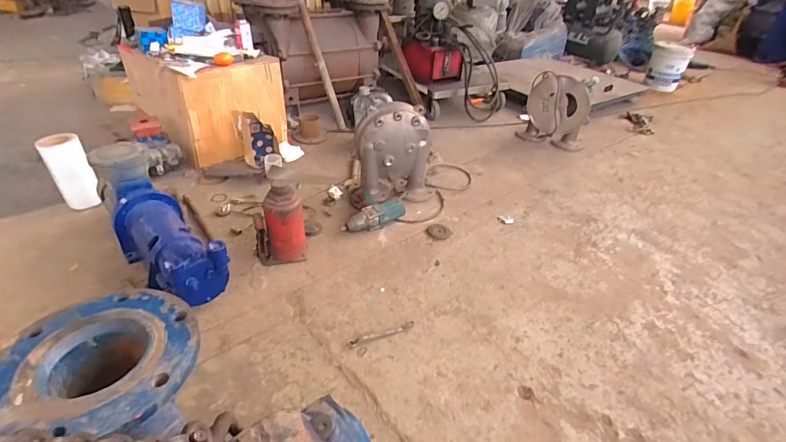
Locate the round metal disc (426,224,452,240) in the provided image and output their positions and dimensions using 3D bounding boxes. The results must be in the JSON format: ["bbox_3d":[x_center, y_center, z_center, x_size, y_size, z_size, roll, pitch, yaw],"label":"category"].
[{"bbox_3d":[0.168,0.039,1.492,0.079,0.007,0.091,-16,41,-25],"label":"round metal disc"}]

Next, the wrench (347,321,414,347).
[{"bbox_3d":[-0.031,0.306,1.099,0.190,0.015,0.023,-13,40,-22],"label":"wrench"}]

